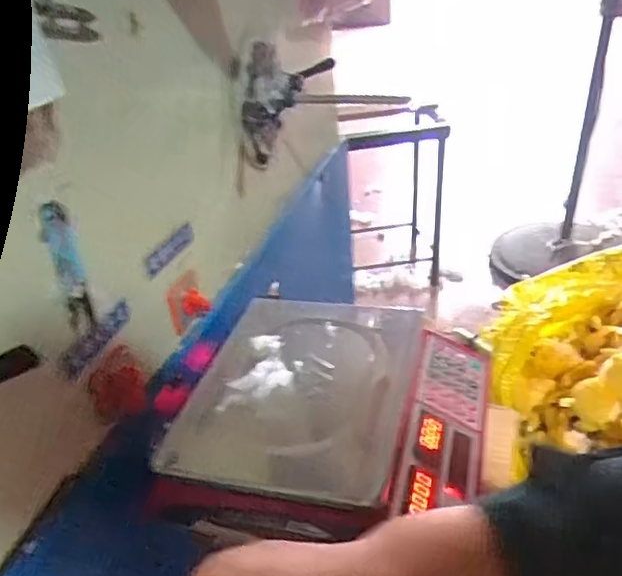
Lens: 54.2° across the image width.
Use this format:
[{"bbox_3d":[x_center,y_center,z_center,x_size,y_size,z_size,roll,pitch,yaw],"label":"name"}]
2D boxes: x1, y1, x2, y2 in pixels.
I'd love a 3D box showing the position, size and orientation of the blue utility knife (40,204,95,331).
[{"bbox_3d":[-0.204,-0.017,0.509,0.024,0.111,0.017,-15,33,-16],"label":"blue utility knife"}]

